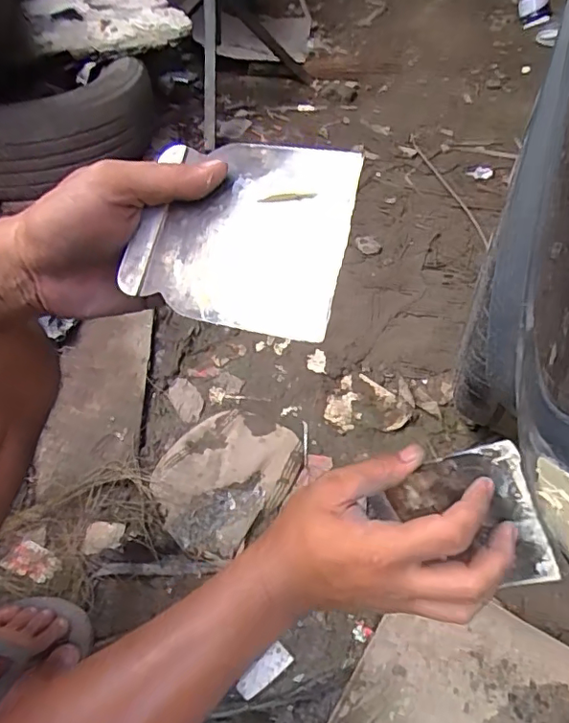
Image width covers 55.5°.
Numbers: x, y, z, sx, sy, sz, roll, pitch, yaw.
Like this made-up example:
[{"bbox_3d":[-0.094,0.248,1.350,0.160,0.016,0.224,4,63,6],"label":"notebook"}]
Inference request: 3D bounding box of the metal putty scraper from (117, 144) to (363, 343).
[{"bbox_3d":[-0.023,-0.073,0.300,0.114,0.006,0.114,9,72,11],"label":"metal putty scraper"}]

